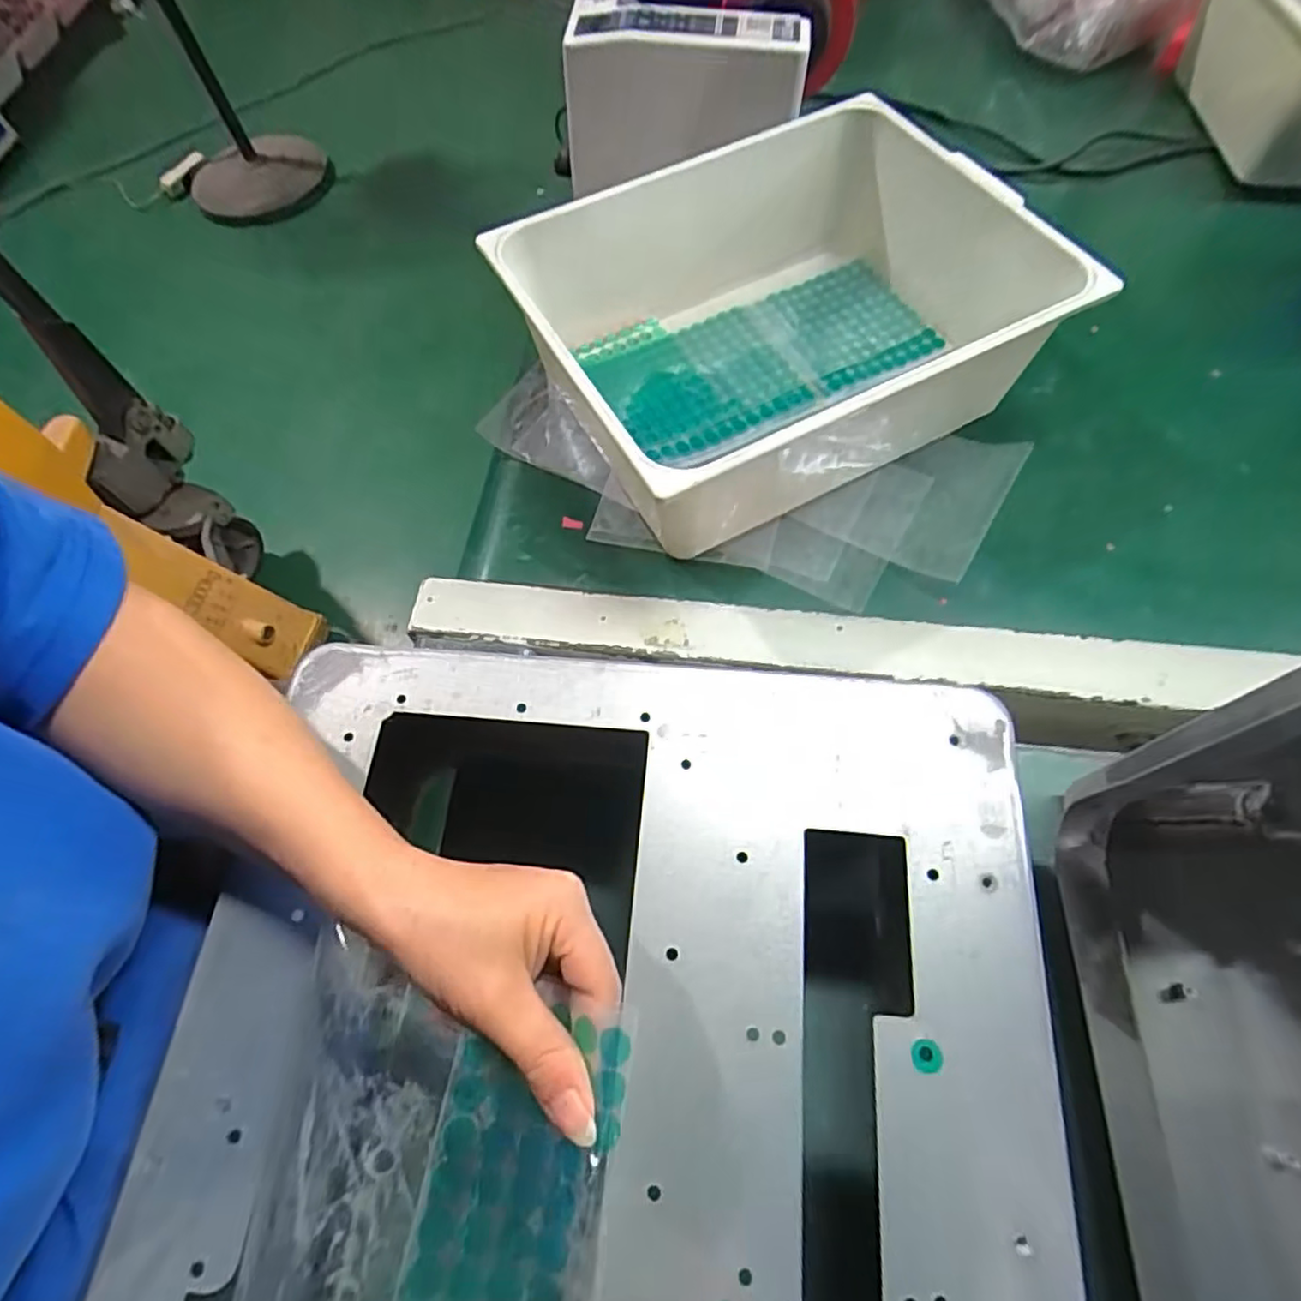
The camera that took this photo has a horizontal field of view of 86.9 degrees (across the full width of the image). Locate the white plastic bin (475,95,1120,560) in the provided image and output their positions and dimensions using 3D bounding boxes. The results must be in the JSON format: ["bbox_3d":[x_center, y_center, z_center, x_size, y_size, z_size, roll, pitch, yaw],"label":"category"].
[{"bbox_3d":[0.112,-0.266,0.540,0.401,0.118,0.304,-26,65,-9],"label":"white plastic bin"}]

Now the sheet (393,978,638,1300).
[{"bbox_3d":[-0.046,0.187,0.222,0.060,0.027,0.134,8,65,6],"label":"sheet"}]

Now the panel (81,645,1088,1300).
[{"bbox_3d":[-0.026,0.212,0.246,0.342,0.013,0.451,4,65,4],"label":"panel"}]

